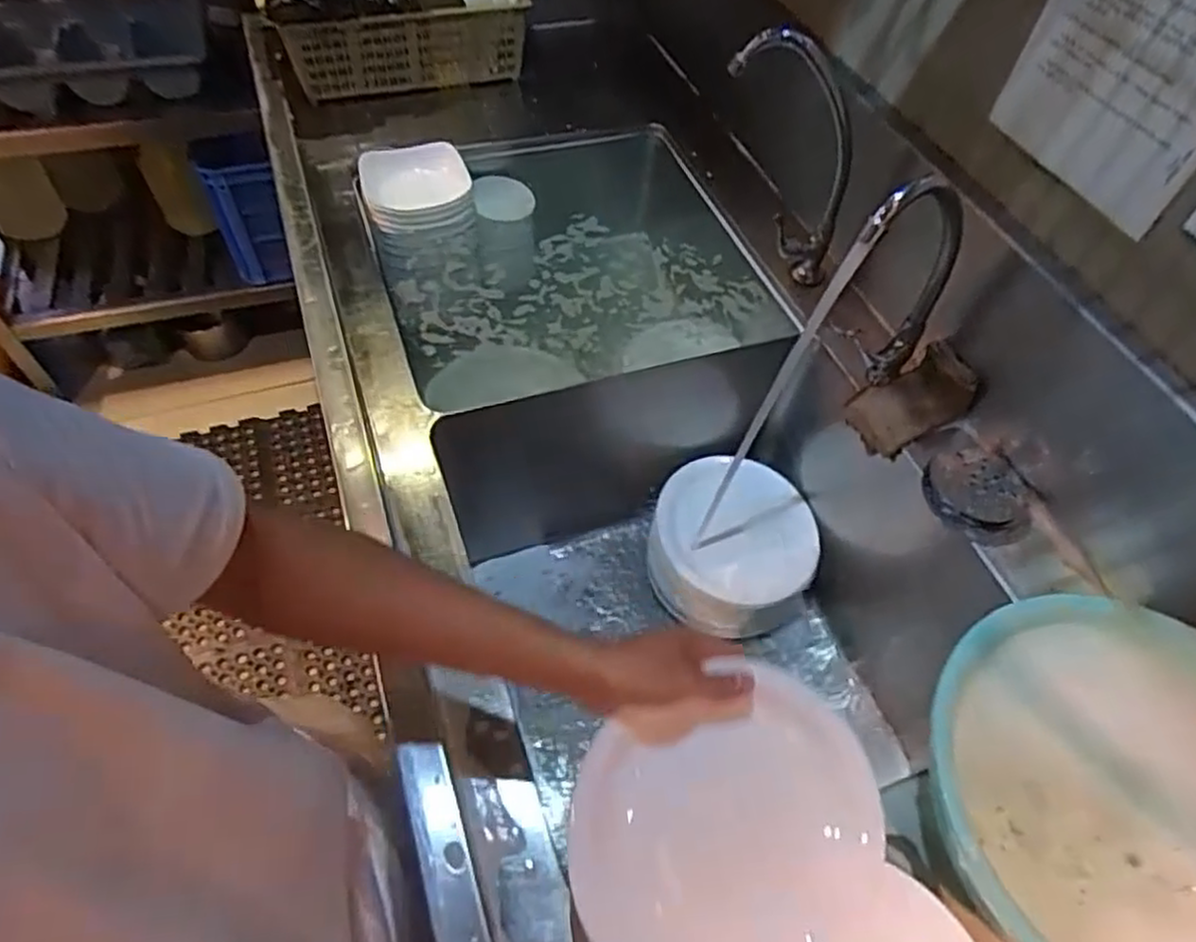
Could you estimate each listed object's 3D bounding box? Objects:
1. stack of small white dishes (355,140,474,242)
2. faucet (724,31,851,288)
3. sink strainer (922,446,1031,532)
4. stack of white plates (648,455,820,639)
[{"bbox_3d":[-0.267,-0.419,1.081,0.152,0.056,0.158,-11,57,-12],"label":"stack of small white dishes"},{"bbox_3d":[0.236,-0.389,0.932,0.181,0.307,0.086,11,55,3],"label":"faucet"},{"bbox_3d":[0.433,0.019,0.829,0.102,0.029,0.105,2,55,-3],"label":"sink strainer"},{"bbox_3d":[0.189,0.115,1.075,0.231,0.105,0.228,-36,65,-26],"label":"stack of white plates"}]

